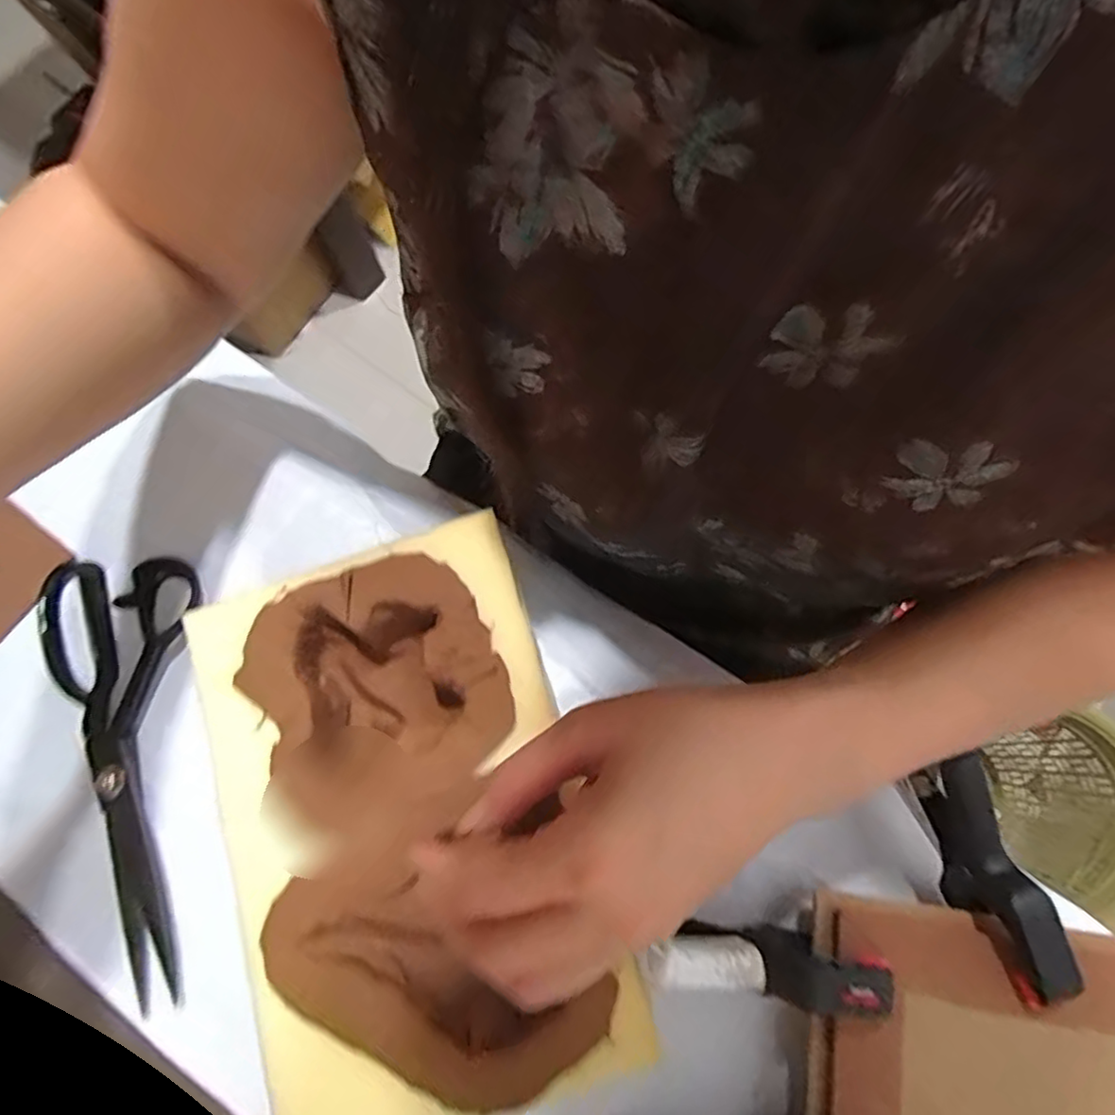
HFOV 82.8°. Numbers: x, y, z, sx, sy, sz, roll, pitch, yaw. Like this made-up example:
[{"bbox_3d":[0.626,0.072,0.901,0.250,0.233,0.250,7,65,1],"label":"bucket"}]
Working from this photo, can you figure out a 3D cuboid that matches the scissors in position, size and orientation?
[{"bbox_3d":[-0.254,0.115,0.353,0.095,0.017,0.235,-6,74,1],"label":"scissors"}]

